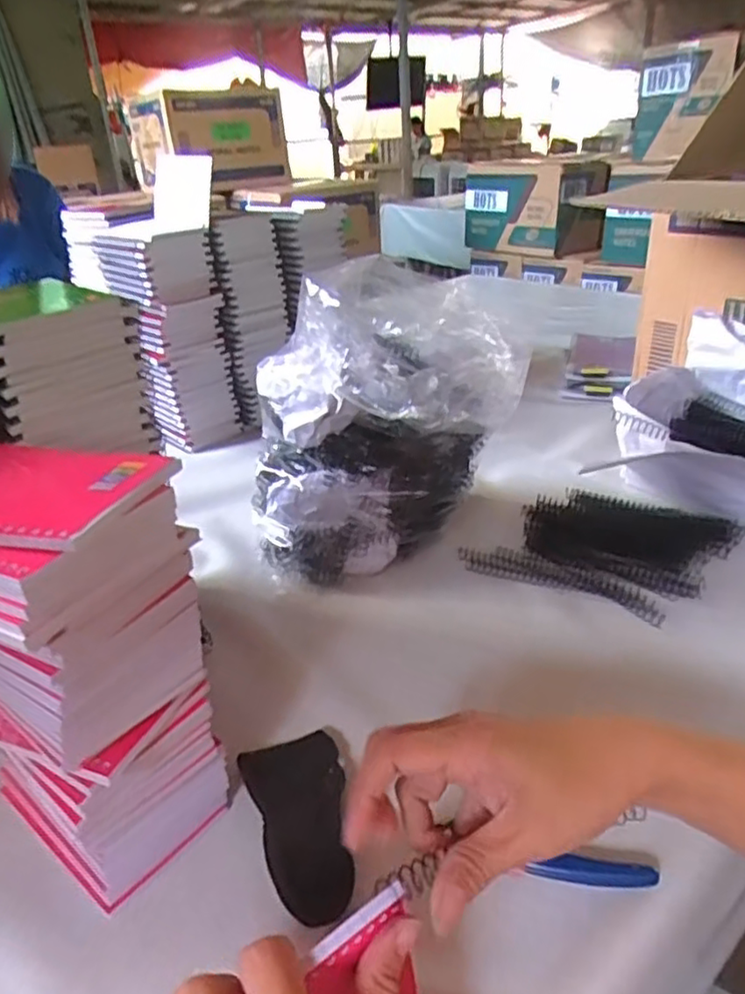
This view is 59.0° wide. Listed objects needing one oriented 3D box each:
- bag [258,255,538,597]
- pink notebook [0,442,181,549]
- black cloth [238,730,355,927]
[{"bbox_3d":[0.000,-0.058,0.595,0.202,0.252,0.179,13,33,30],"label":"bag"},{"bbox_3d":[-0.164,-0.007,0.289,0.132,0.013,0.080,9,34,11],"label":"pink notebook"},{"bbox_3d":[-0.040,0.189,0.391,0.057,0.019,0.117,-13,30,-15],"label":"black cloth"}]

